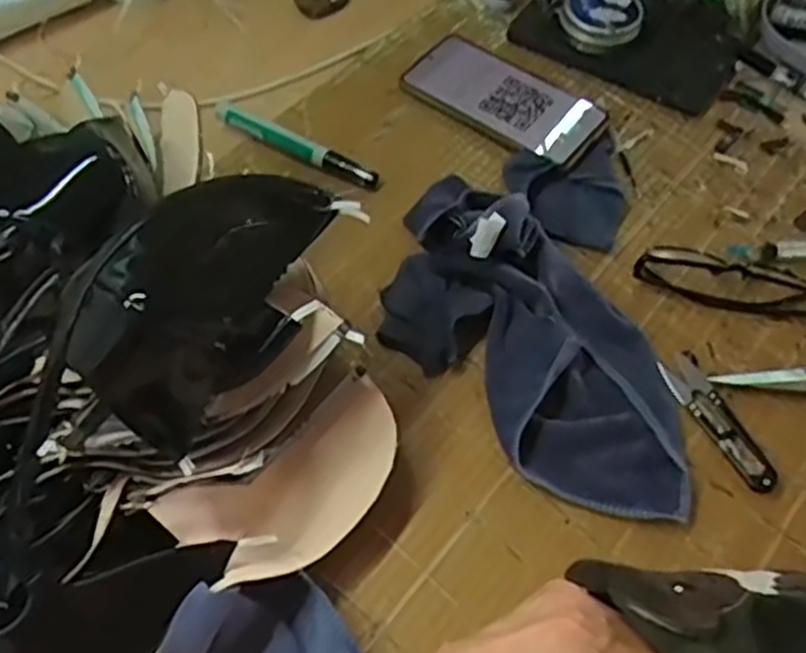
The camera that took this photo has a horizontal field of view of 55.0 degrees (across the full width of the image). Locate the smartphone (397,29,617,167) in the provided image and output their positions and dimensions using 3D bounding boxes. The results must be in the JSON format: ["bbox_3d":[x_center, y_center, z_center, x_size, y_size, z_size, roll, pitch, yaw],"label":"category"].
[{"bbox_3d":[0.083,-0.186,0.632,0.164,0.015,0.088,33,62,17],"label":"smartphone"}]

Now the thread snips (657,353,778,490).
[{"bbox_3d":[0.201,0.060,0.494,0.024,0.005,0.098,-22,61,-15],"label":"thread snips"}]

